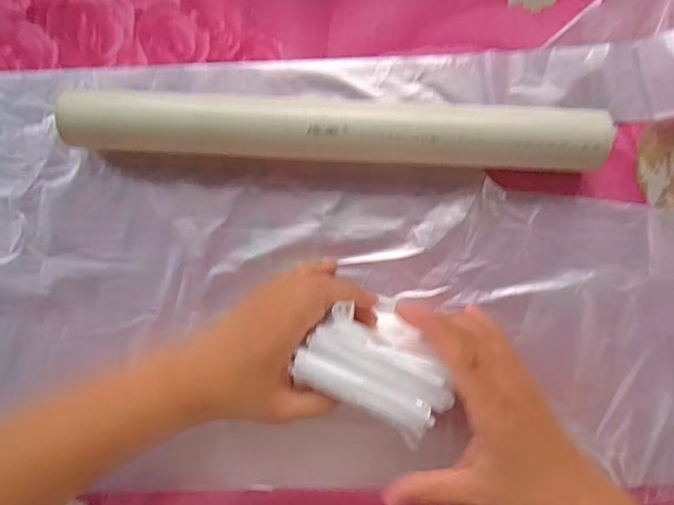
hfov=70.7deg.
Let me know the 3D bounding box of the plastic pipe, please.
[{"bbox_3d":[-0.006,-0.079,0.319,0.353,0.044,0.041,2,90,2],"label":"plastic pipe"}]

